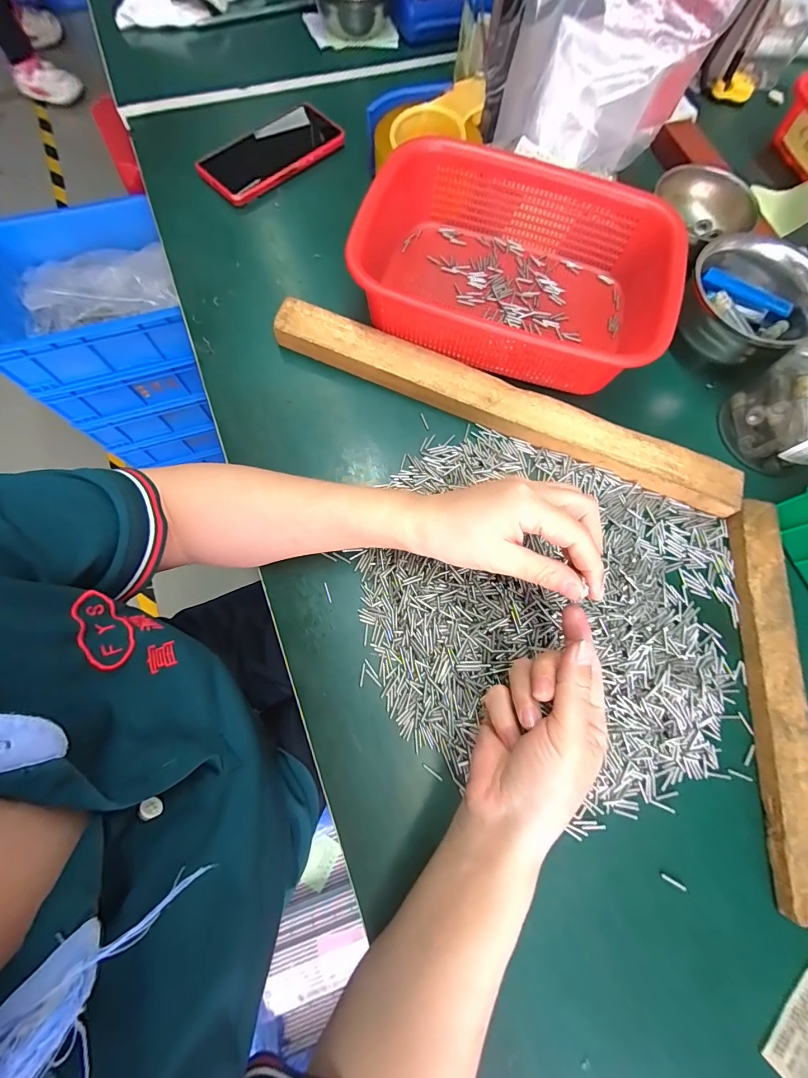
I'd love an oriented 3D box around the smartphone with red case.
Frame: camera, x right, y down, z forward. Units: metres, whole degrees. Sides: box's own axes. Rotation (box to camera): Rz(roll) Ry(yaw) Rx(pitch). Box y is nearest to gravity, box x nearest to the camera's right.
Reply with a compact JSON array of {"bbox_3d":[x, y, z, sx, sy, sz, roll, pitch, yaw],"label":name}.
[{"bbox_3d":[-0.154,-0.452,0.459,0.164,0.017,0.076,-39,87,-8],"label":"smartphone with red case"}]

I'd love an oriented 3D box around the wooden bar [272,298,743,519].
[{"bbox_3d":[0.089,-0.127,0.366,0.439,0.029,0.047,22,76,5],"label":"wooden bar"}]

